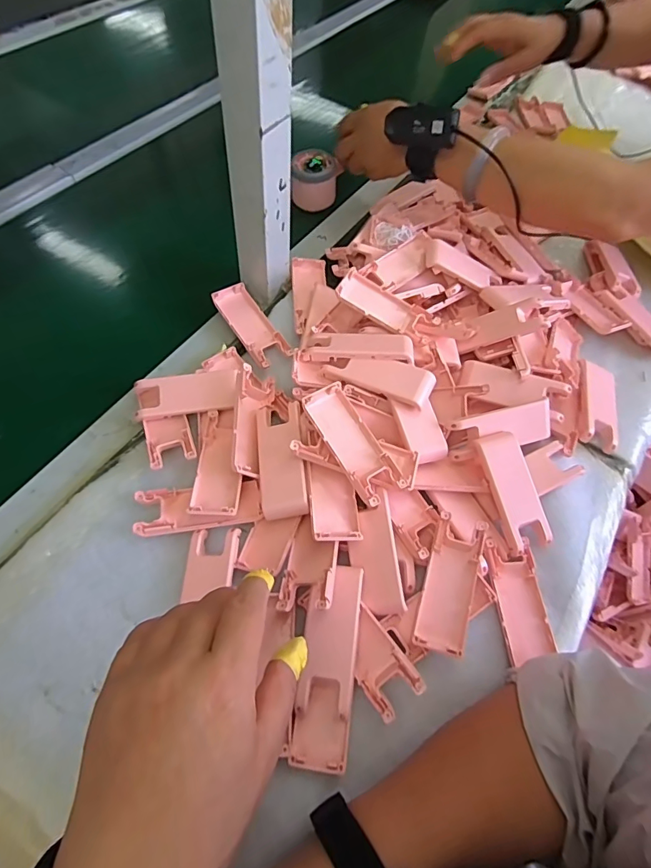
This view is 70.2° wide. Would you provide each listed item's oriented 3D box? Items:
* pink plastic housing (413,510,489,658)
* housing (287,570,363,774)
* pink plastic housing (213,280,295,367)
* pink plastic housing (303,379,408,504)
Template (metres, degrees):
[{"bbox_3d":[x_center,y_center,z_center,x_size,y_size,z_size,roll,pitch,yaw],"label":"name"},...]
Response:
[{"bbox_3d":[0.099,0.115,0.362,0.037,0.015,0.102,16,60,4],"label":"pink plastic housing"},{"bbox_3d":[0.002,0.162,0.330,0.039,0.020,0.129,10,74,2],"label":"housing"},{"bbox_3d":[-0.076,-0.115,0.482,0.040,0.015,0.100,-30,67,-20],"label":"pink plastic housing"},{"bbox_3d":[0.022,0.005,0.376,0.039,0.018,0.100,-29,67,-20],"label":"pink plastic housing"}]

